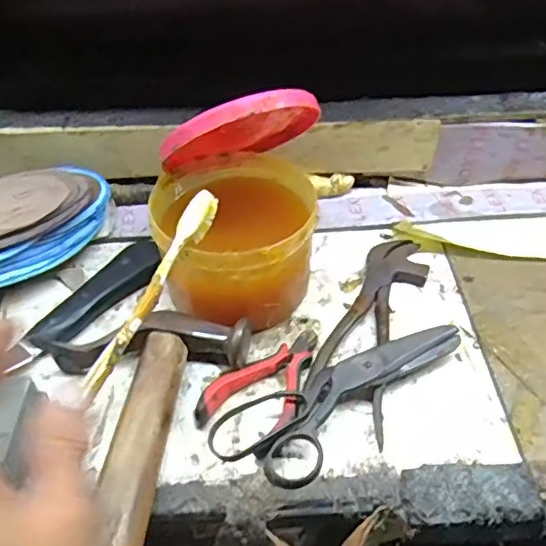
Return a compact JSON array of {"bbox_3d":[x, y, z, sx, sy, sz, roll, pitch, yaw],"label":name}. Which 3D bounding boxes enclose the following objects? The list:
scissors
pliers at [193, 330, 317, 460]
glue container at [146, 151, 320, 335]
[{"bbox_3d":[0.044,0.075,0.387,0.177,0.022,0.067,-35,55,-26],"label":"scissors"},{"bbox_3d":[0.000,0.072,0.392,0.058,0.017,0.102,25,53,23],"label":"pliers"},{"bbox_3d":[-0.025,-0.022,0.441,0.118,0.084,0.122,-7,45,-5],"label":"glue container"}]

